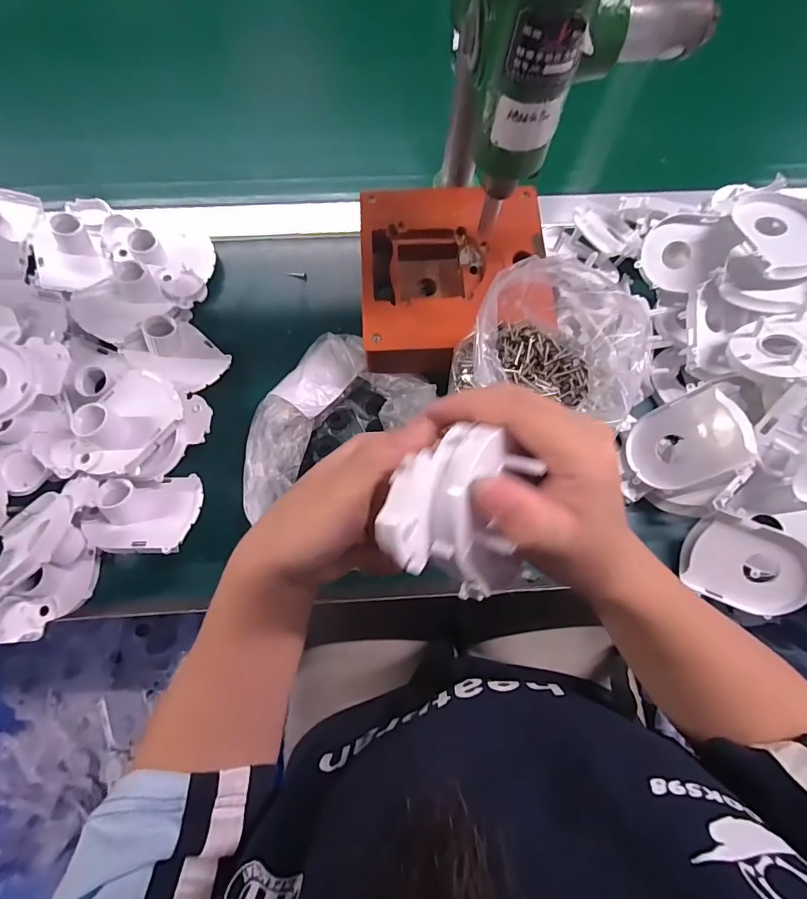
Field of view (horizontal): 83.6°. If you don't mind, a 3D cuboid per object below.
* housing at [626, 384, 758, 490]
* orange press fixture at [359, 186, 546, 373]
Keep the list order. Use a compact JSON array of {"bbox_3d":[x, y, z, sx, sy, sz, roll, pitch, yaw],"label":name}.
[{"bbox_3d":[0.228,-0.004,0.361,0.028,0.084,0.066,6,59,-44],"label":"housing"},{"bbox_3d":[0.040,-0.140,0.399,0.149,0.077,0.160,-3,75,-2],"label":"orange press fixture"}]

